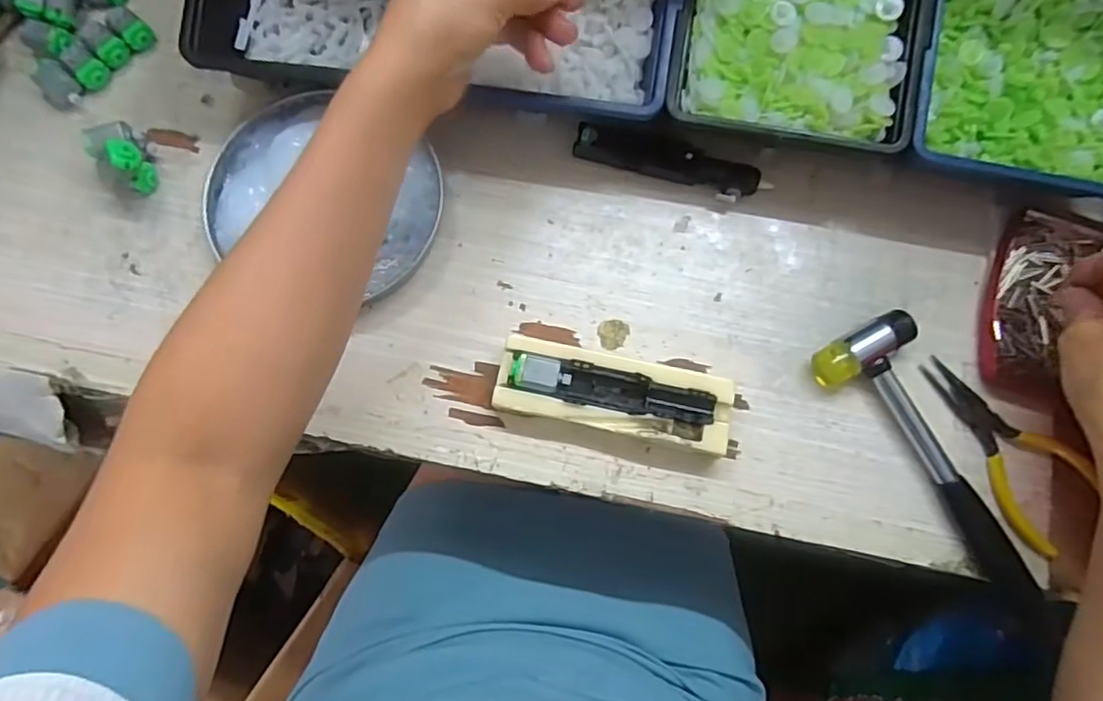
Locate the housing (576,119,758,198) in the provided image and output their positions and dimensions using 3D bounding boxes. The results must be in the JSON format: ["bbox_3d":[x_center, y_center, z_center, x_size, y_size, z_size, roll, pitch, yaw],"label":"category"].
[{"bbox_3d":[0.075,-0.123,0.406,0.119,0.013,0.023,13,78,2],"label":"housing"}]

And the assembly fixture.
[{"bbox_3d":[0.037,0.027,0.375,0.137,0.030,0.045,12,78,2],"label":"assembly fixture"}]

